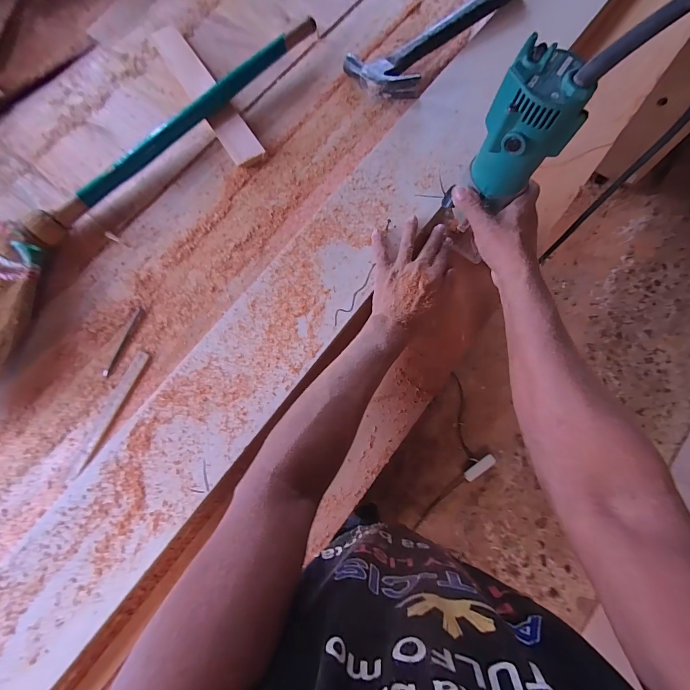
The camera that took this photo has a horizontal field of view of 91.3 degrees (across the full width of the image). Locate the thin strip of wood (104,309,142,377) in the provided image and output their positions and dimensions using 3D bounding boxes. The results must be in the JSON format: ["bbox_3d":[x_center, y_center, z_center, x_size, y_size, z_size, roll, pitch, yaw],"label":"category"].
[{"bbox_3d":[-0.306,-0.006,0.461,0.013,0.004,0.099,21,77,4],"label":"thin strip of wood"}]

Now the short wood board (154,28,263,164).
[{"bbox_3d":[-0.230,-0.414,0.553,0.050,0.015,0.325,-33,79,-8],"label":"short wood board"}]

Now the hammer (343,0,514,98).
[{"bbox_3d":[0.157,-0.527,0.571,0.337,0.050,0.136,-43,80,-10],"label":"hammer"}]

